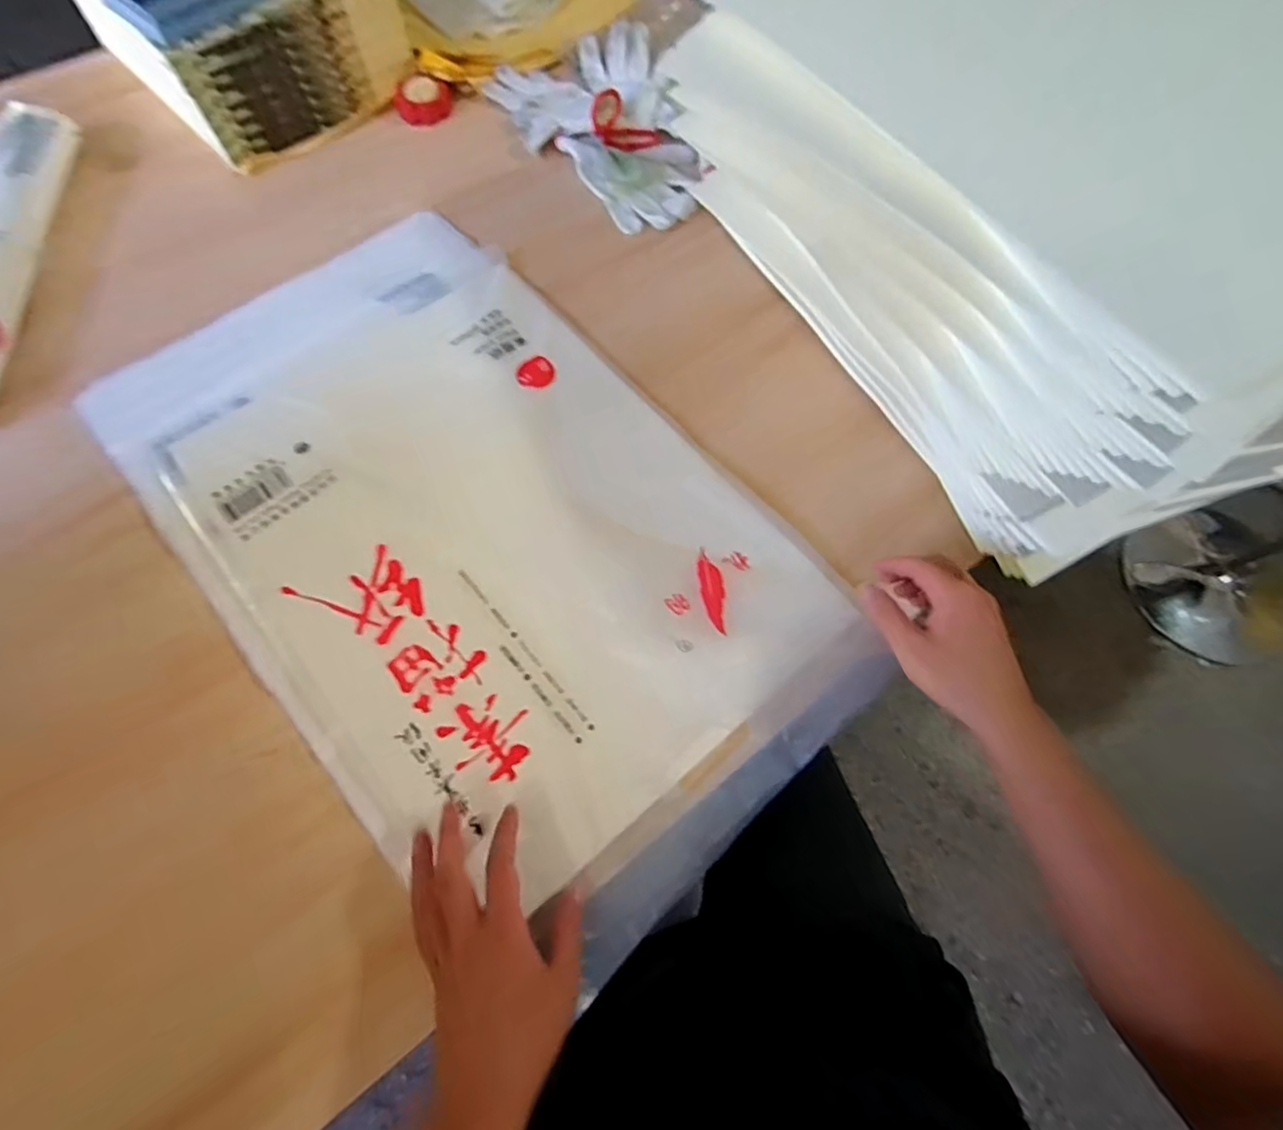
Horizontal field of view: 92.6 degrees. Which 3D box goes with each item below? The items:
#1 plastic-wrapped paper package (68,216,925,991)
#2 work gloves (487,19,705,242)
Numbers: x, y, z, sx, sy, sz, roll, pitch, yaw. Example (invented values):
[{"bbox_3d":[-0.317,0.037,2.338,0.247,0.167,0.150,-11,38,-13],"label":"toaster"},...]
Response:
[{"bbox_3d":[-0.147,-0.040,0.536,0.394,0.023,0.669,-40,73,-17],"label":"plastic-wrapped paper package"},{"bbox_3d":[-0.039,-0.532,0.746,0.203,0.047,0.312,-23,69,-11],"label":"work gloves"}]

